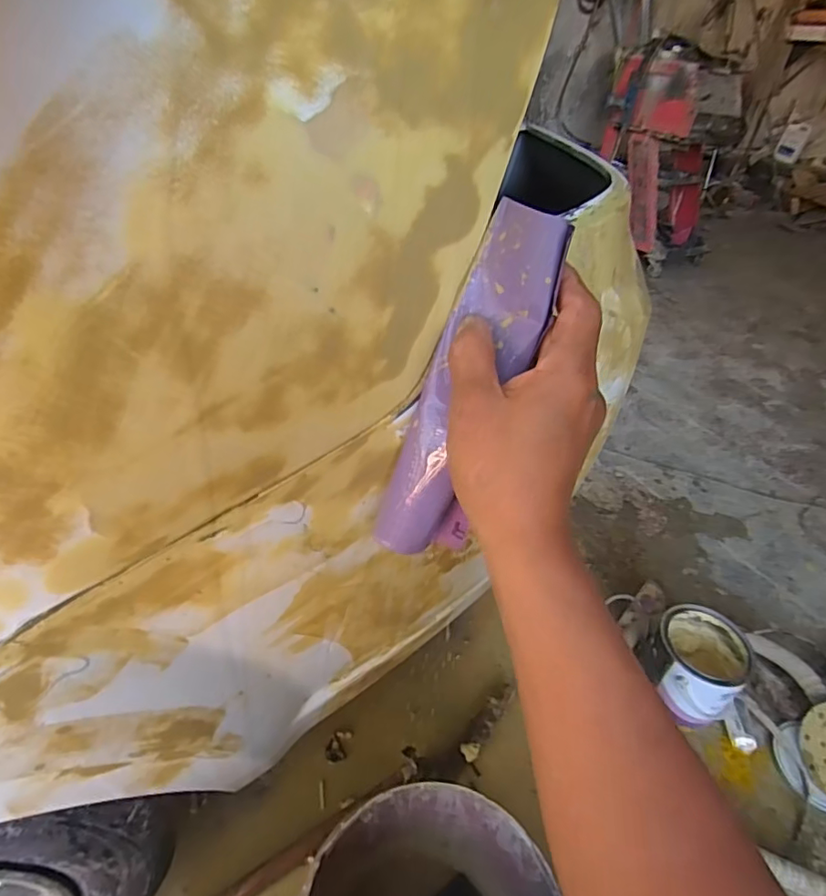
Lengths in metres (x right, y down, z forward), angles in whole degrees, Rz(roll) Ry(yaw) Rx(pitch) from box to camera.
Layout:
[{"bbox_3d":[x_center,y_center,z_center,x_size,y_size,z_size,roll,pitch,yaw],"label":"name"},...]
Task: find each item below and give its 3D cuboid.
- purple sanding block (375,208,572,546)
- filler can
[{"bbox_3d":[0.034,-0.031,0.343,0.055,0.227,0.035,37,28,33],"label":"purple sanding block"},{"bbox_3d":[0.476,0.368,0.927,0.146,0.119,0.150,4,39,-3],"label":"filler can"}]

